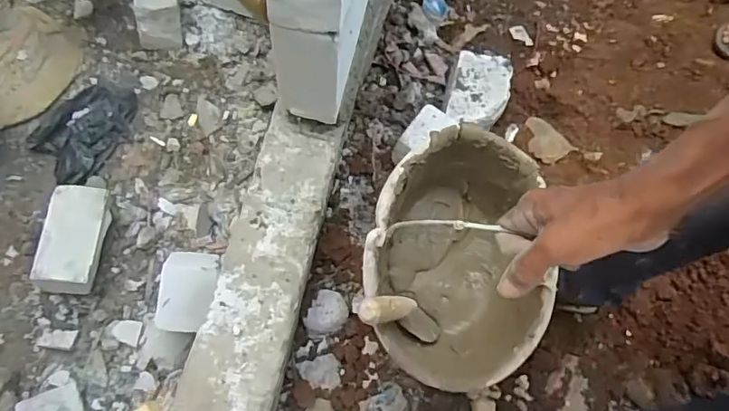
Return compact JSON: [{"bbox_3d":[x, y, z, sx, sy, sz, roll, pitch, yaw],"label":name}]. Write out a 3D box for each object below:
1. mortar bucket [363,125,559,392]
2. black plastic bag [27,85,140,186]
[{"bbox_3d":[0.116,0.084,0.726,0.220,0.187,0.320,0,65,1],"label":"mortar bucket"},{"bbox_3d":[-0.644,-0.180,1.208,0.182,0.037,0.271,33,67,9],"label":"black plastic bag"}]

